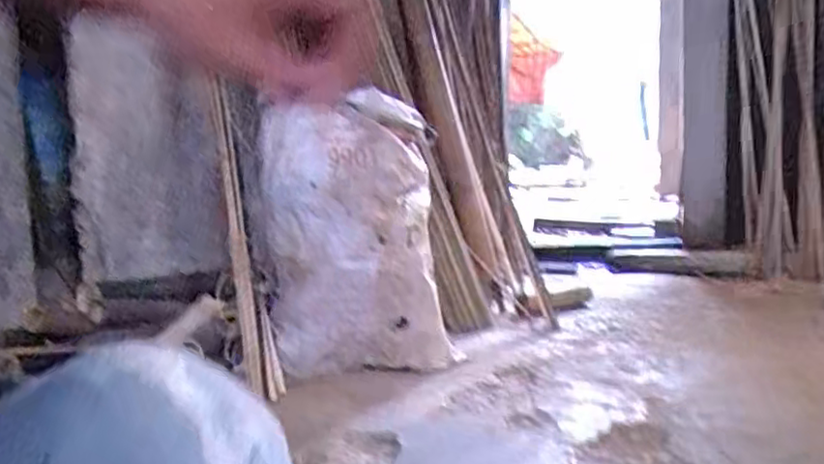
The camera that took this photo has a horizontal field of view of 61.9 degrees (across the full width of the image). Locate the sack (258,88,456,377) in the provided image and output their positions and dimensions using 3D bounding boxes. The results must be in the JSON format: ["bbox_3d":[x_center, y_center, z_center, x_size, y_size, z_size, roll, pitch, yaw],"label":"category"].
[{"bbox_3d":[-0.144,0.018,1.758,0.461,0.687,0.338,-2,6,-12],"label":"sack"}]

